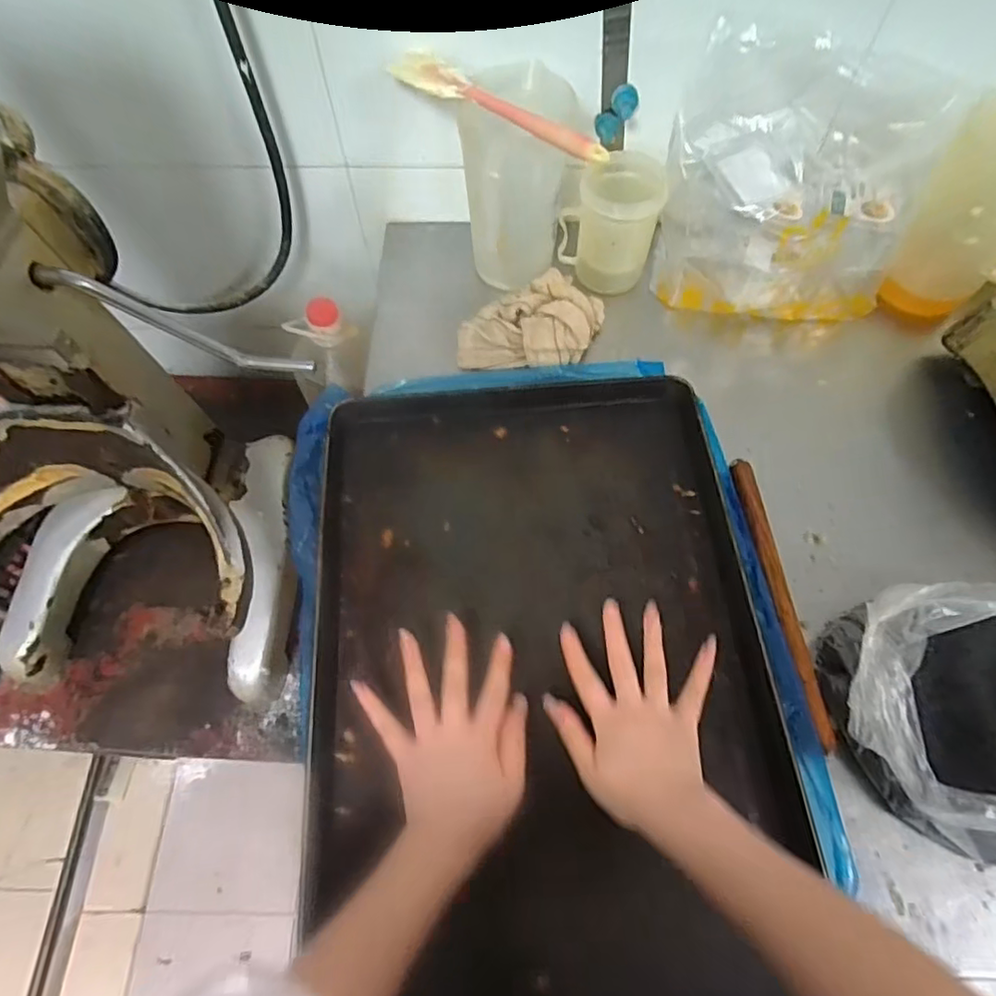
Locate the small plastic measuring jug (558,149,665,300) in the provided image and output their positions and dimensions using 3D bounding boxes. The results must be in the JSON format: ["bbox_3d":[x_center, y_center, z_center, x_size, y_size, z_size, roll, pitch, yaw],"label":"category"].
[{"bbox_3d":[0.142,-0.346,0.733,0.115,0.131,0.113,15,65,7],"label":"small plastic measuring jug"}]

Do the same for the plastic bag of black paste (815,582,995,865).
[{"bbox_3d":[0.424,0.189,0.500,0.264,0.099,0.209,11,64,5],"label":"plastic bag of black paste"}]

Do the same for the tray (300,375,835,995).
[{"bbox_3d":[0.036,0.155,0.542,0.397,0.050,0.599,-4,64,-2],"label":"tray"}]

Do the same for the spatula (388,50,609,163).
[{"bbox_3d":[-0.002,-0.400,0.599,0.265,0.025,0.043,39,70,17],"label":"spatula"}]

